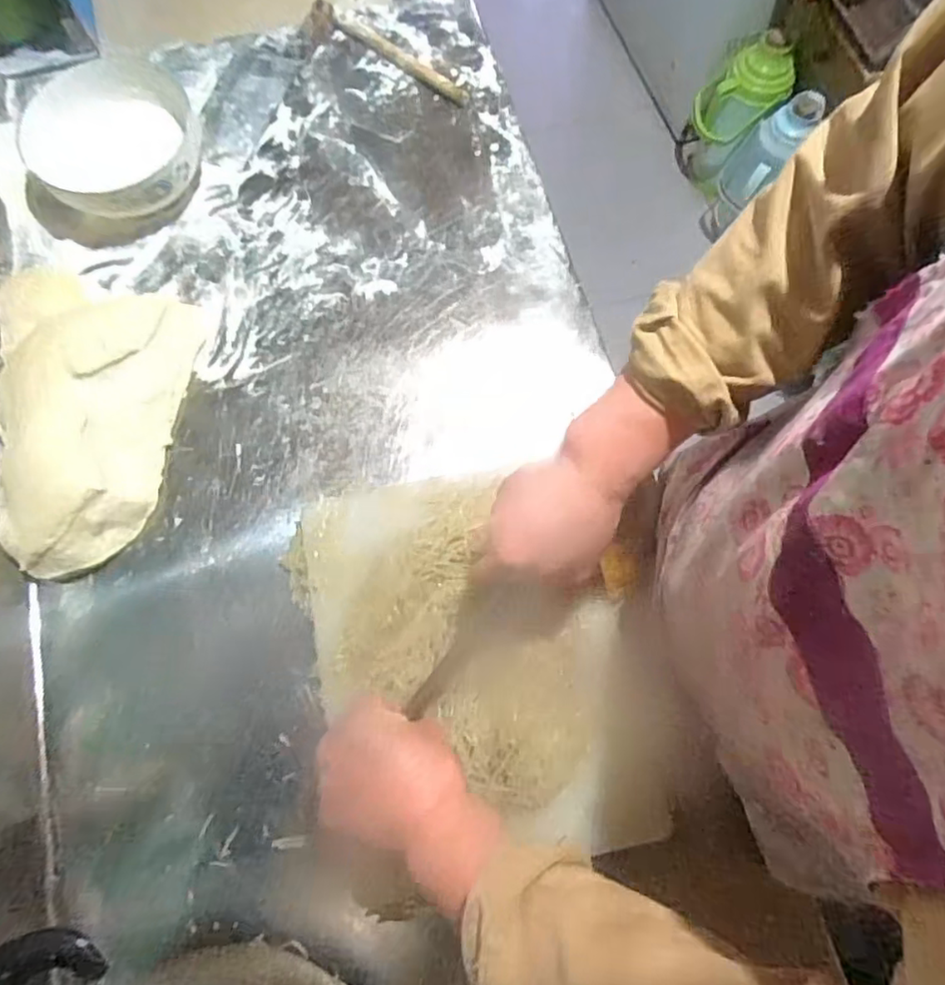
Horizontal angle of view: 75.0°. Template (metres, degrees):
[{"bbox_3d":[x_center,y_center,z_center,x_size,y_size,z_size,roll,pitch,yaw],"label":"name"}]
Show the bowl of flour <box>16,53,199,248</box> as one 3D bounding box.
[{"bbox_3d":[-0.409,-0.378,0.687,0.187,0.065,0.189,-12,74,-2],"label":"bowl of flour"}]

